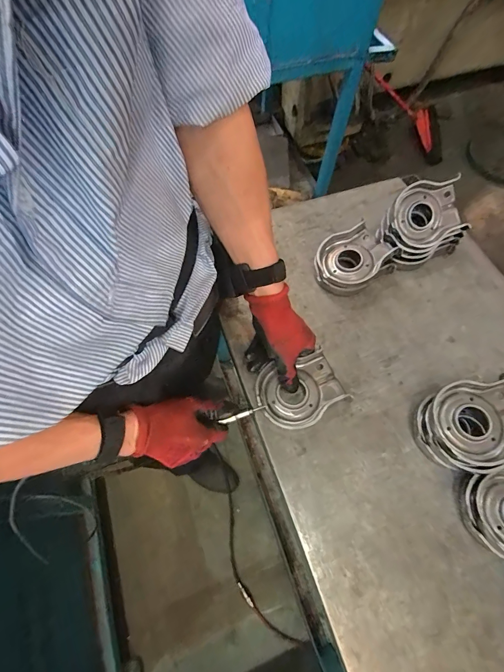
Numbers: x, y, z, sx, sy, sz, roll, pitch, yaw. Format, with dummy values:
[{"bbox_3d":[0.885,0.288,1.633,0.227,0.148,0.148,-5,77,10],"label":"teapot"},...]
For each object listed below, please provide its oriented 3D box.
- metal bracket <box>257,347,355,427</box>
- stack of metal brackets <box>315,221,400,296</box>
[{"bbox_3d":[0.070,0.079,0.466,0.122,0.024,0.095,-19,67,-11],"label":"metal bracket"},{"bbox_3d":[0.173,-0.131,0.559,0.125,0.053,0.100,-26,68,-14],"label":"stack of metal brackets"}]

